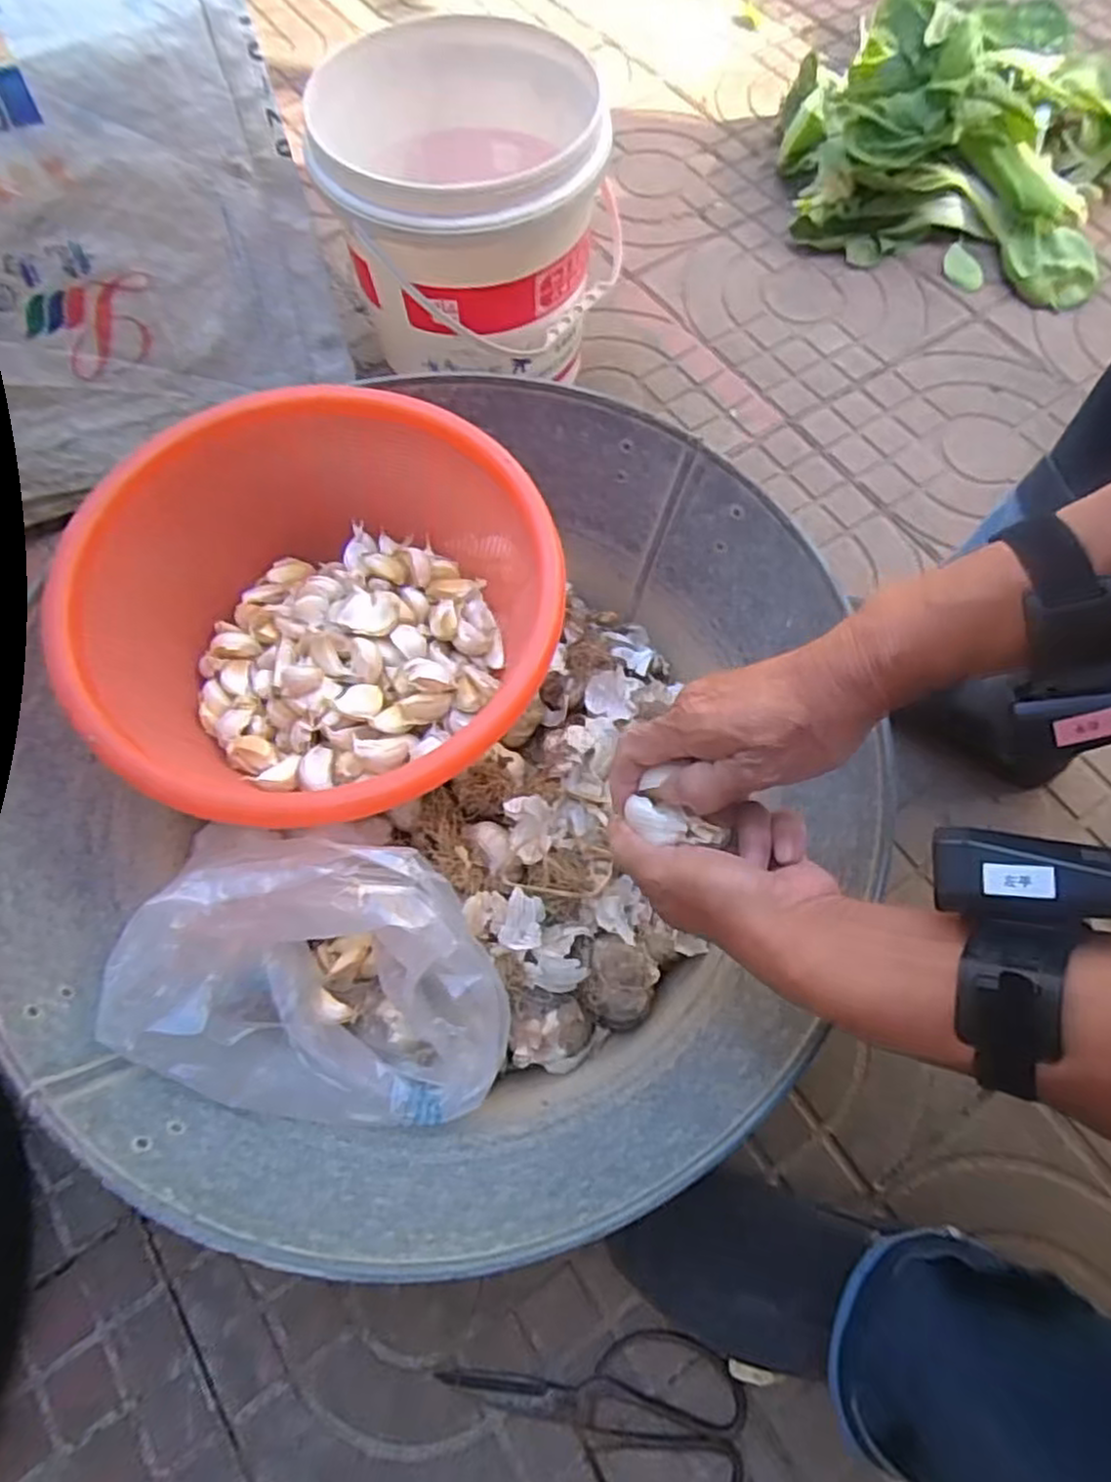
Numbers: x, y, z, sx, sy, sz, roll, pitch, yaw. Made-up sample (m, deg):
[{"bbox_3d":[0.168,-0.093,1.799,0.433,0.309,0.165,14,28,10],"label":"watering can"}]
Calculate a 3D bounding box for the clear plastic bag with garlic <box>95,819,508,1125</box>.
[{"bbox_3d":[-0.154,0.156,0.477,0.227,0.137,0.153,6,67,3],"label":"clear plastic bag with garlic"}]

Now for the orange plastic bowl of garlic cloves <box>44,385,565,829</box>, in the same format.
[{"bbox_3d":[-0.158,-0.080,0.565,0.315,0.157,0.321,0,66,1],"label":"orange plastic bowl of garlic cloves"}]

